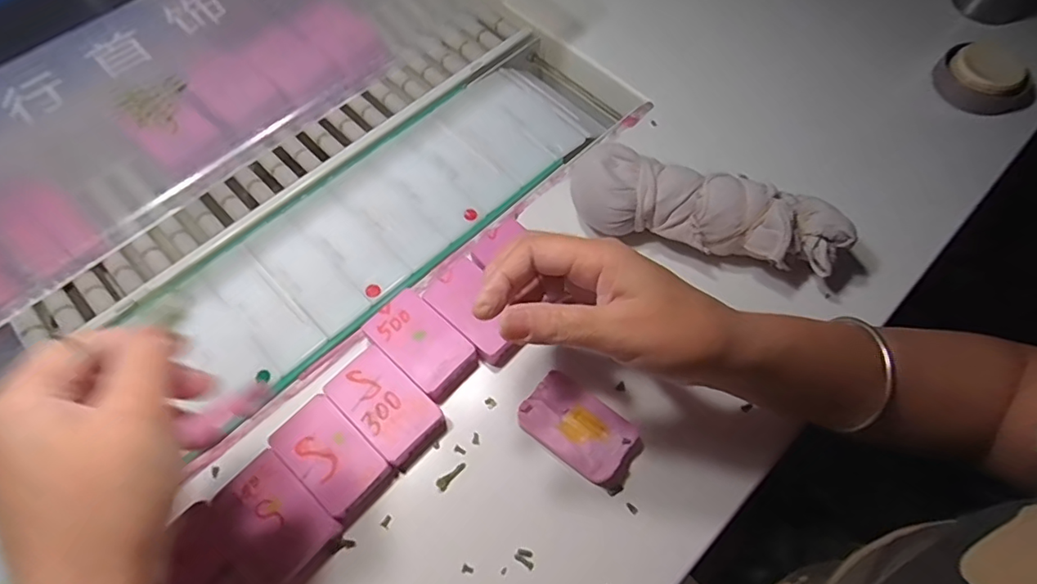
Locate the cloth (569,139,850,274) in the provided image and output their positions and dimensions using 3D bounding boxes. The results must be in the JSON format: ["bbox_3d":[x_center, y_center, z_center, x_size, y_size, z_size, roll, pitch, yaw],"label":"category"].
[{"bbox_3d":[0.132,-0.054,0.403,0.186,0.056,0.048,16,65,5],"label":"cloth"}]

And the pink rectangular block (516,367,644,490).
[{"bbox_3d":[0.040,0.089,0.360,0.077,0.012,0.046,39,69,14],"label":"pink rectangular block"}]

